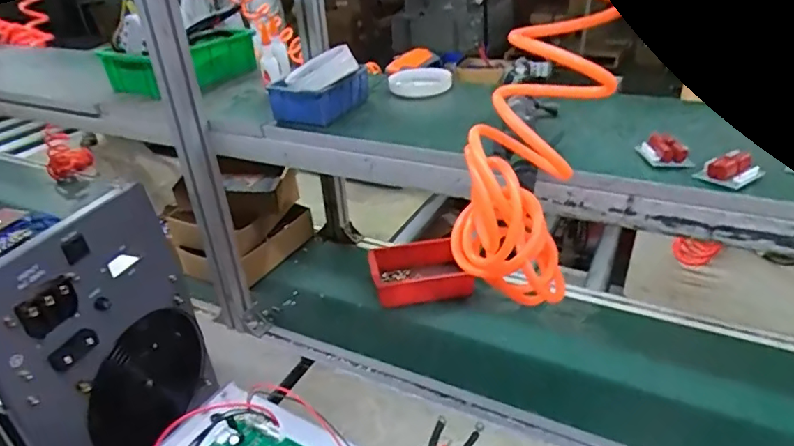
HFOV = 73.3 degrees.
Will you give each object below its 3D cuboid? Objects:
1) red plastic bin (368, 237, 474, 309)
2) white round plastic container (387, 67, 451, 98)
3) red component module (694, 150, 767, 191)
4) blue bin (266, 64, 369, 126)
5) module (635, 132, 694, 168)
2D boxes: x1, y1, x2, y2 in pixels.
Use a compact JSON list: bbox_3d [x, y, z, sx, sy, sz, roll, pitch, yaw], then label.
[{"bbox_3d":[0.050,0.099,1.065,0.201,0.062,0.136,-8,31,-7],"label":"red plastic bin"},{"bbox_3d":[0.041,-0.234,0.887,0.109,0.032,0.056,-11,32,-12],"label":"white round plastic container"},{"bbox_3d":[0.342,-0.056,0.548,0.056,0.024,0.048,-23,36,-29],"label":"red component module"},{"bbox_3d":[-0.115,-0.195,0.803,0.105,0.056,0.130,10,34,22],"label":"blue bin"},{"bbox_3d":[0.299,-0.083,0.595,0.046,0.021,0.052,-1,31,5],"label":"module"}]

